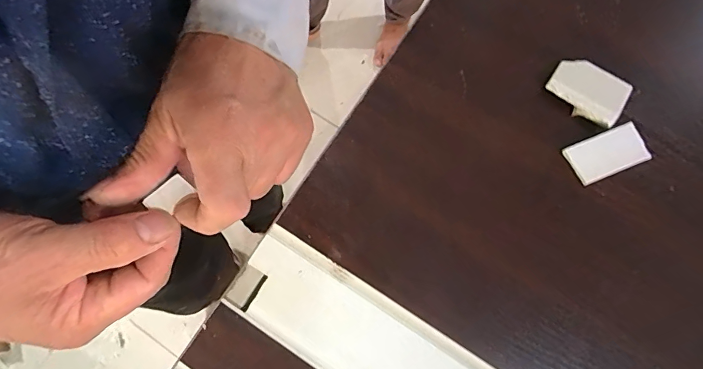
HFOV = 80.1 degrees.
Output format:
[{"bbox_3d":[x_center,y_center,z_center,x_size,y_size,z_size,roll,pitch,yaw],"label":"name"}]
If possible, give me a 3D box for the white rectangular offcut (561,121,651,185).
[{"bbox_3d":[0.173,-0.021,0.283,0.052,0.007,0.028,-21,77,-5],"label":"white rectangular offcut"}]

